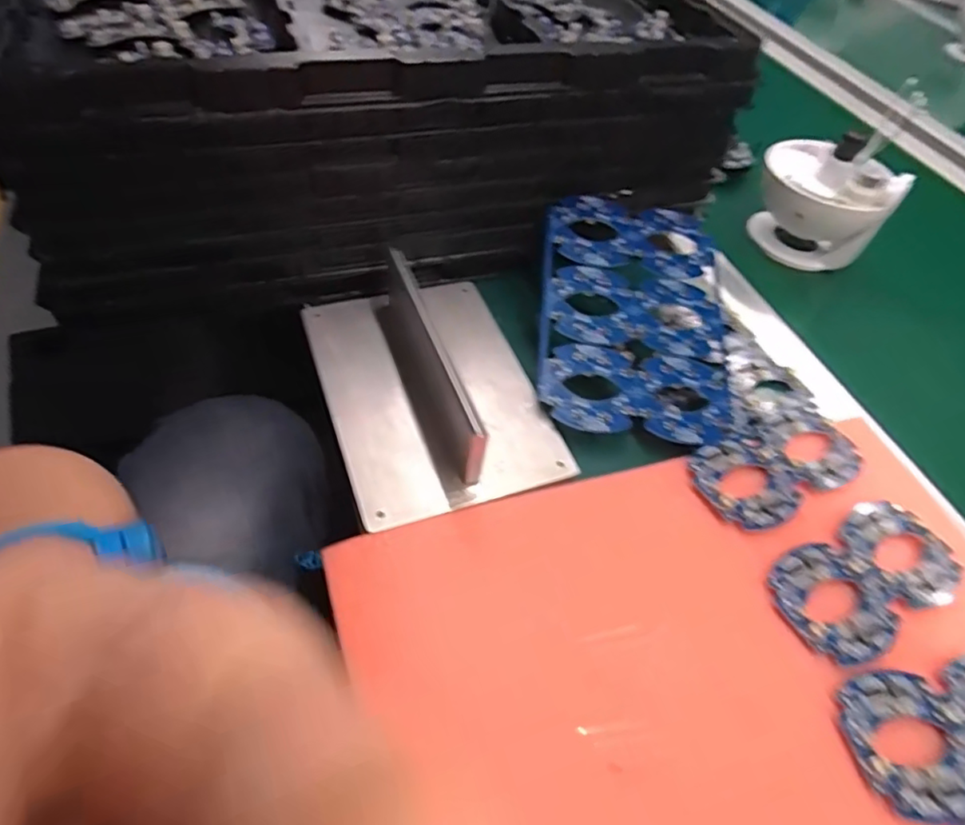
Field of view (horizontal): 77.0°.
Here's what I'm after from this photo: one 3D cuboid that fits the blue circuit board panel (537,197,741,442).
[{"bbox_3d":[0.119,-0.073,0.463,0.147,0.016,0.205,8,64,-5],"label":"blue circuit board panel"}]

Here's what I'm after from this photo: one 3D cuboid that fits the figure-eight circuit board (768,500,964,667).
[{"bbox_3d":[0.228,0.096,0.357,0.126,0.005,0.065,-21,57,-23],"label":"figure-eight circuit board"}]

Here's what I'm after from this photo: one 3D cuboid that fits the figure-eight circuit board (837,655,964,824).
[{"bbox_3d":[0.246,0.161,0.308,0.125,0.008,0.065,-4,52,-12],"label":"figure-eight circuit board"}]

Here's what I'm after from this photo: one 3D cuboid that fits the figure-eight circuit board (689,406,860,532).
[{"bbox_3d":[0.199,0.034,0.407,0.129,0.006,0.064,-20,55,-23],"label":"figure-eight circuit board"}]

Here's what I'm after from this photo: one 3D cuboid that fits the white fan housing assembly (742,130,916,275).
[{"bbox_3d":[0.322,-0.203,0.588,0.111,0.114,0.105,12,51,1],"label":"white fan housing assembly"}]

